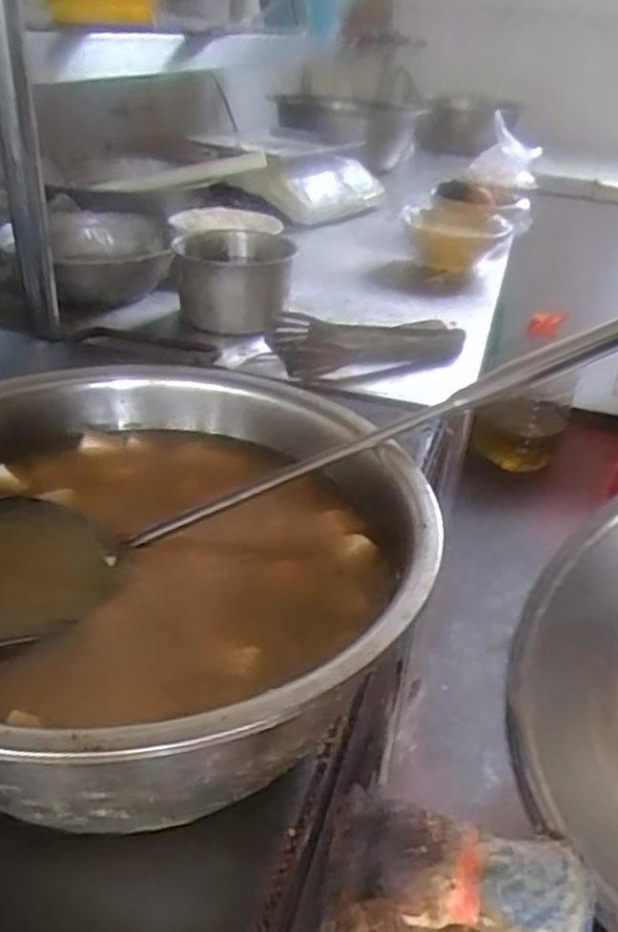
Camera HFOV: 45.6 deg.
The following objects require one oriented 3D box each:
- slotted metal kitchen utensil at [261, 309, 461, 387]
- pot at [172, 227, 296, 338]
[{"bbox_3d":[0.075,-0.133,0.830,0.229,0.044,0.100,-4,33,-14],"label":"slotted metal kitchen utensil"},{"bbox_3d":[-0.088,-0.227,0.902,0.146,0.092,0.141,1,25,-1],"label":"pot"}]

